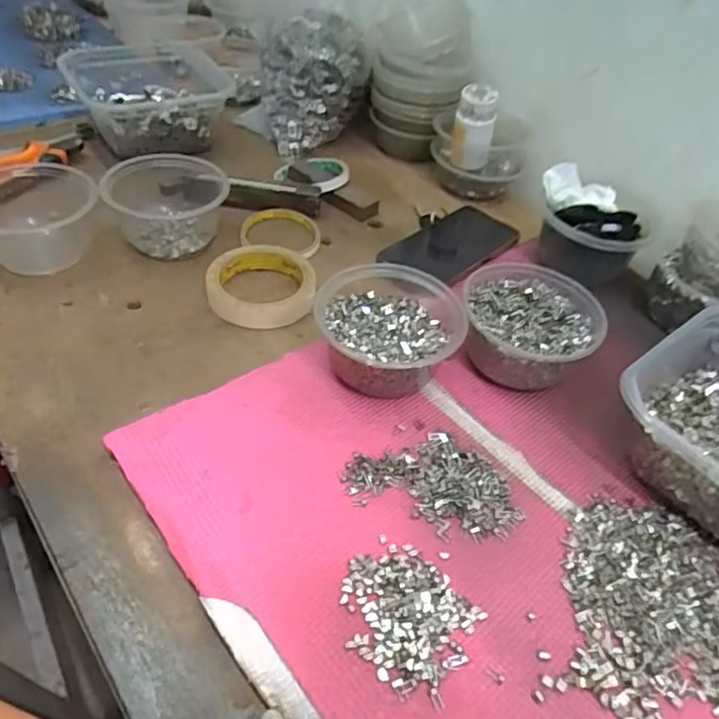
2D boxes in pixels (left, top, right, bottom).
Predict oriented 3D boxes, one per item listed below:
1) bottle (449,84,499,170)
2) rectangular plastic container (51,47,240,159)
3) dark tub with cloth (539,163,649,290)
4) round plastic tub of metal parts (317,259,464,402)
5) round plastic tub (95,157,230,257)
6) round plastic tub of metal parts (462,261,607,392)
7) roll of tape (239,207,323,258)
[{"bbox_3d":[0.128,-0.259,0.678,0.043,0.082,0.034,11,47,4],"label":"bottle"},{"bbox_3d":[-0.259,-0.331,0.746,0.191,0.054,0.199,-9,48,-14],"label":"rectangular plastic container"},{"bbox_3d":[0.224,-0.128,0.606,0.104,0.079,0.095,18,48,11],"label":"dark tub with cloth"},{"bbox_3d":[0.023,-0.021,0.489,0.114,0.055,0.113,3,47,-3],"label":"round plastic tub of metal parts"},{"bbox_3d":[-0.188,-0.158,0.599,0.114,0.057,0.108,-7,48,-12],"label":"round plastic tub"},{"bbox_3d":[0.141,-0.027,0.512,0.113,0.054,0.120,3,47,-3],"label":"round plastic tub of metal parts"},{"bbox_3d":[-0.082,-0.137,0.644,0.082,0.011,0.082,3,47,-3],"label":"roll of tape"}]

